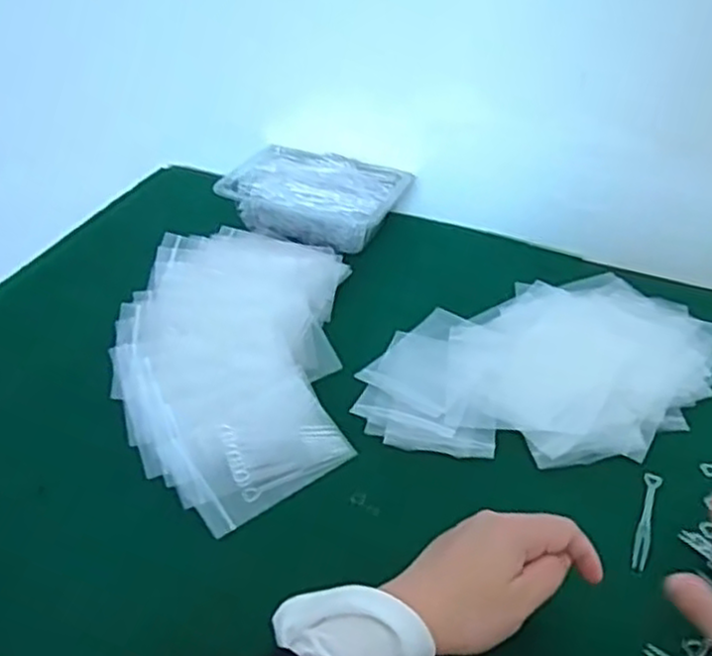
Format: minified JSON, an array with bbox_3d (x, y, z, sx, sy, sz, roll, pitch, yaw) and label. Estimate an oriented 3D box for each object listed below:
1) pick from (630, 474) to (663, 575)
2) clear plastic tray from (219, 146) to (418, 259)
[{"bbox_3d":[0.199,0.130,0.510,0.011,0.004,0.087,17,42,19],"label":"pick"},{"bbox_3d":[-0.045,-0.138,0.791,0.173,0.047,0.135,23,44,25],"label":"clear plastic tray"}]

